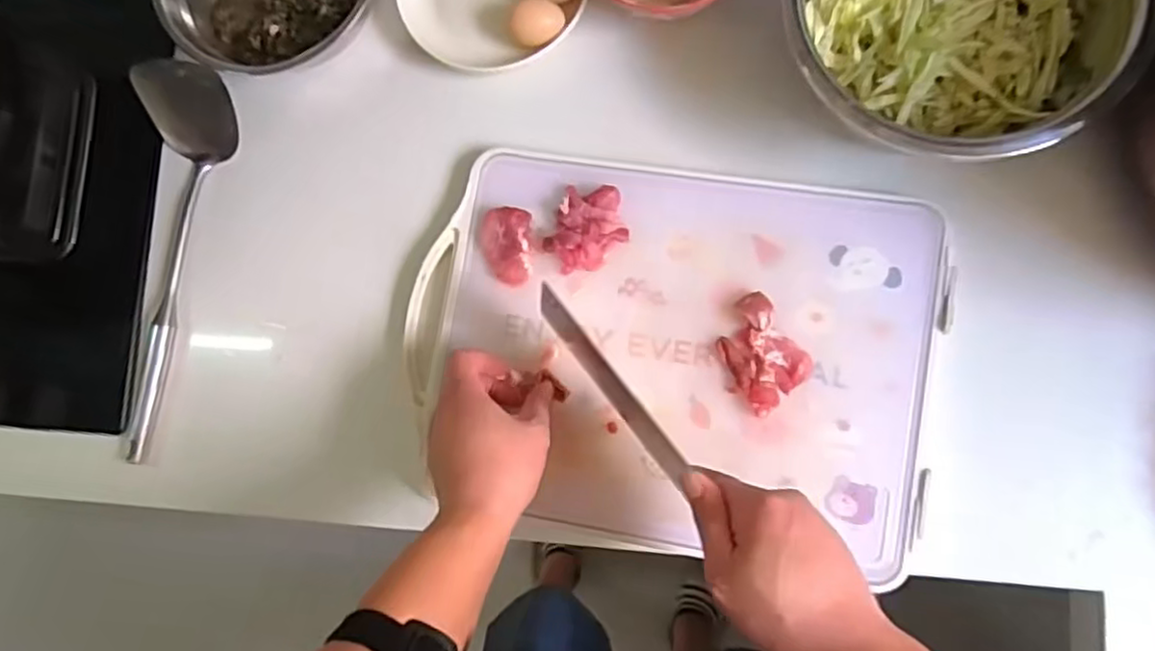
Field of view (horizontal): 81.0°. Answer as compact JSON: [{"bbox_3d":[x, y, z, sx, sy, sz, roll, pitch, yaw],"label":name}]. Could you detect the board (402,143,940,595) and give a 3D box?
[{"bbox_3d":[0.075,0.019,0.563,0.415,0.023,0.303,7,85,7],"label":"board"}]

